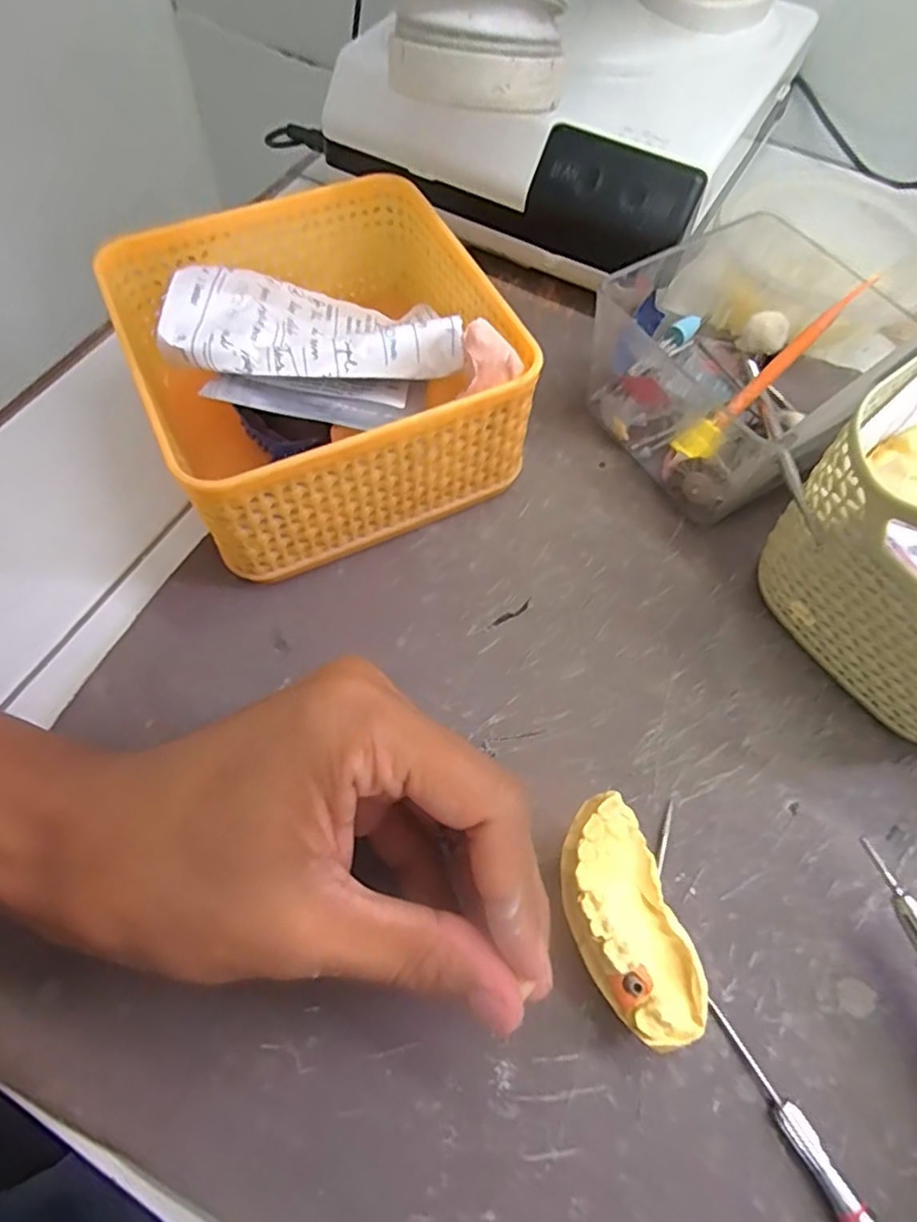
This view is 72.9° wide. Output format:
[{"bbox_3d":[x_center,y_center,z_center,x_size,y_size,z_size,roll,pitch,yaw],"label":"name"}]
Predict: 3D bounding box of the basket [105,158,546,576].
[{"bbox_3d":[-0.050,-0.098,0.247,0.140,0.074,0.131,-23,67,-12],"label":"basket"}]

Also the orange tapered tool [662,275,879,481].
[{"bbox_3d":[0.119,-0.089,0.242,0.097,0.011,0.015,-45,68,19],"label":"orange tapered tool"}]

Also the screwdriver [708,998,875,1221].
[{"bbox_3d":[0.091,0.139,0.174,0.007,0.009,0.056,-26,67,-13],"label":"screwdriver"}]

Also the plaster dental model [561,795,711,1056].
[{"bbox_3d":[0.049,0.091,0.184,0.029,0.030,0.063,-20,66,-11],"label":"plaster dental model"}]

